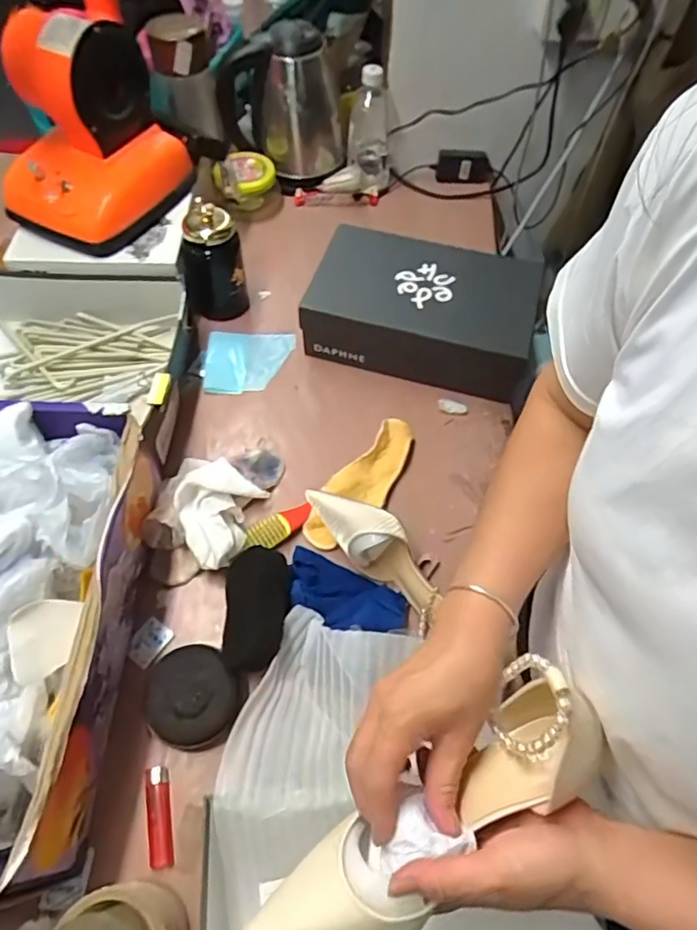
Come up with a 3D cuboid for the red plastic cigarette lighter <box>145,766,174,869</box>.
[{"bbox_3d":[-0.174,0.323,0.518,0.020,0.012,0.081,-11,60,-9],"label":"red plastic cigarette lighter"}]

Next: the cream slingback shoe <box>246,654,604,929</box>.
[{"bbox_3d":[0.044,0.213,0.336,0.231,0.073,0.069,-36,65,-1],"label":"cream slingback shoe"}]

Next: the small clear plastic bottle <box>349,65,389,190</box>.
[{"bbox_3d":[0.036,-0.546,0.926,0.070,0.175,0.055,4,59,0],"label":"small clear plastic bottle"}]

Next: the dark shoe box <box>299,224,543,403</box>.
[{"bbox_3d":[0.103,-0.212,0.784,0.293,0.108,0.178,16,60,8],"label":"dark shoe box"}]

